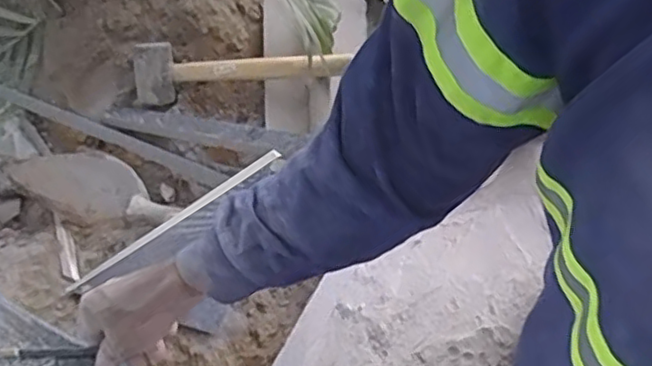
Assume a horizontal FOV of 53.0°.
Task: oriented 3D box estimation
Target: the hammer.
[{"bbox_3d":[-0.111,-0.153,0.875,0.285,0.067,0.069,-4,54,2],"label":"hammer"}]

